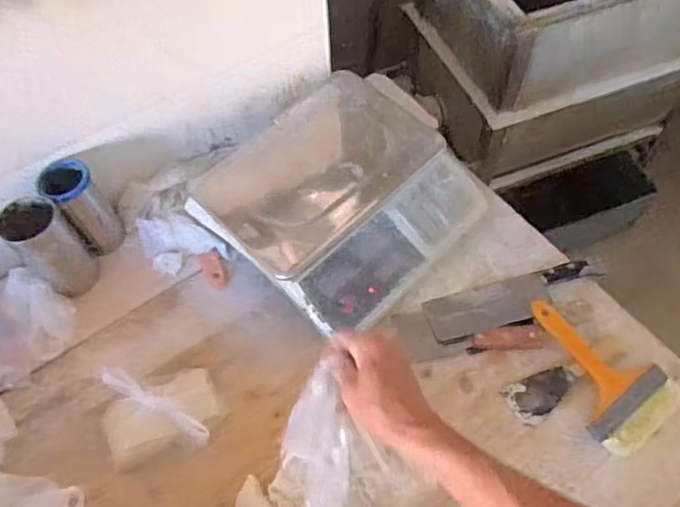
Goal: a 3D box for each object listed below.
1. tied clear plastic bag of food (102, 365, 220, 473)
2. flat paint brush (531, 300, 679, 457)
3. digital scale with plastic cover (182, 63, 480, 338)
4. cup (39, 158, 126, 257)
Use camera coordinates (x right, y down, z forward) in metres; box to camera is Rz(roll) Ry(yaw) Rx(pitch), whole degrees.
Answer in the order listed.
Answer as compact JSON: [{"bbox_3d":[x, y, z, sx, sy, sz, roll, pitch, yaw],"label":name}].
[{"bbox_3d":[-0.223,0.194,0.722,0.141,0.044,0.120,-13,58,-7],"label":"tied clear plastic bag of food"},{"bbox_3d":[0.323,0.148,0.737,0.128,0.036,0.207,-36,63,-19],"label":"flat paint brush"},{"bbox_3d":[0.004,-0.079,0.838,0.315,0.107,0.337,38,66,22],"label":"digital scale with plastic cover"},{"bbox_3d":[-0.359,-0.063,0.815,0.065,0.143,0.066,-13,40,12],"label":"cup"}]

